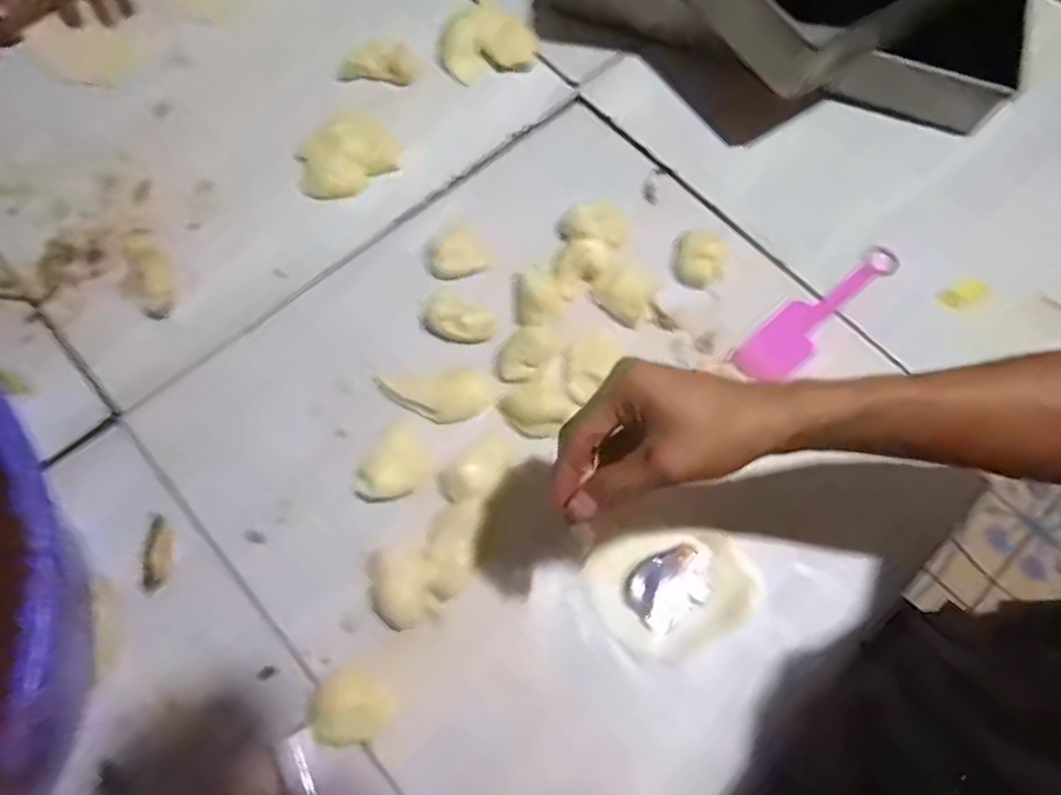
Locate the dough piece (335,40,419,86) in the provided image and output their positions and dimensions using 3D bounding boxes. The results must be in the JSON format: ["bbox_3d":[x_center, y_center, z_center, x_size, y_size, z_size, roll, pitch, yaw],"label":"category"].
[{"bbox_3d":[-0.141,-0.309,0.594,0.074,0.020,0.031,-6,70,-5],"label":"dough piece"}]

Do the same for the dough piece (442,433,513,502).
[{"bbox_3d":[-0.038,0.054,0.468,0.054,0.019,0.030,-35,75,-14],"label":"dough piece"}]

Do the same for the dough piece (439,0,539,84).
[{"bbox_3d":[-0.041,-0.341,0.614,0.092,0.021,0.075,-13,71,-7],"label":"dough piece"}]

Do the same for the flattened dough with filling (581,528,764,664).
[{"bbox_3d":[0.102,0.133,0.459,0.110,0.005,0.090,-25,73,-11],"label":"flattened dough with filling"}]

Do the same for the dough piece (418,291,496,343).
[{"bbox_3d":[-0.058,-0.063,0.516,0.059,0.008,0.037,20,70,5],"label":"dough piece"}]

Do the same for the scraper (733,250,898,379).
[{"bbox_3d":[0.245,-0.074,0.548,0.175,0.011,0.042,-40,76,-15],"label":"scraper"}]

